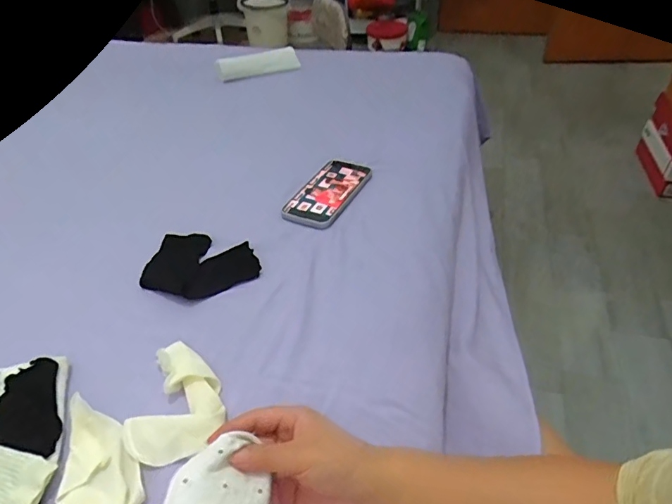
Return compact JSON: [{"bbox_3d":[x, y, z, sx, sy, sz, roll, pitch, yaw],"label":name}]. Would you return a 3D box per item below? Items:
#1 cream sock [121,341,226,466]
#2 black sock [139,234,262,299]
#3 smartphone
[{"bbox_3d":[-0.155,0.137,0.434,0.087,0.024,0.125,-15,44,-13],"label":"cream sock"},{"bbox_3d":[-0.171,0.017,0.581,0.146,0.016,0.107,13,45,17],"label":"black sock"},{"bbox_3d":[-0.012,-0.093,0.695,0.083,0.016,0.154,19,47,23],"label":"smartphone"}]

